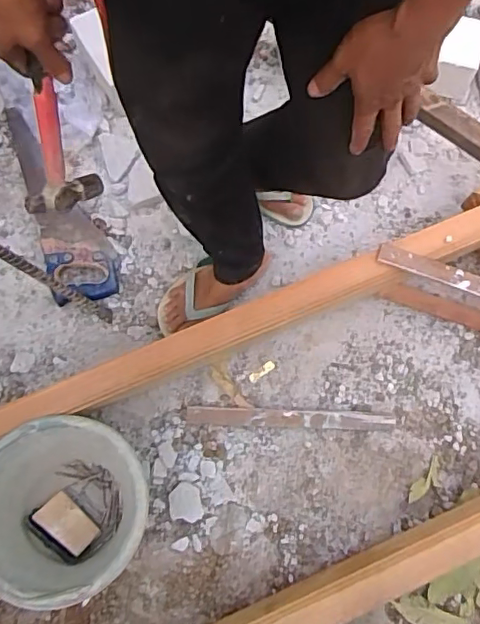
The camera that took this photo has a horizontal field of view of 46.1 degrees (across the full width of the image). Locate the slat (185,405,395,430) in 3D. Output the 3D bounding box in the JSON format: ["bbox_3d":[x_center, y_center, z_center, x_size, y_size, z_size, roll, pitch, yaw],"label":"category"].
[{"bbox_3d":[0.092,0.193,1.027,0.377,0.023,0.033,2,75,1],"label":"slat"}]

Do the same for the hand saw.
[{"bbox_3d":[-0.364,-0.228,1.140,0.130,0.040,0.452,-19,76,-5],"label":"hand saw"}]

